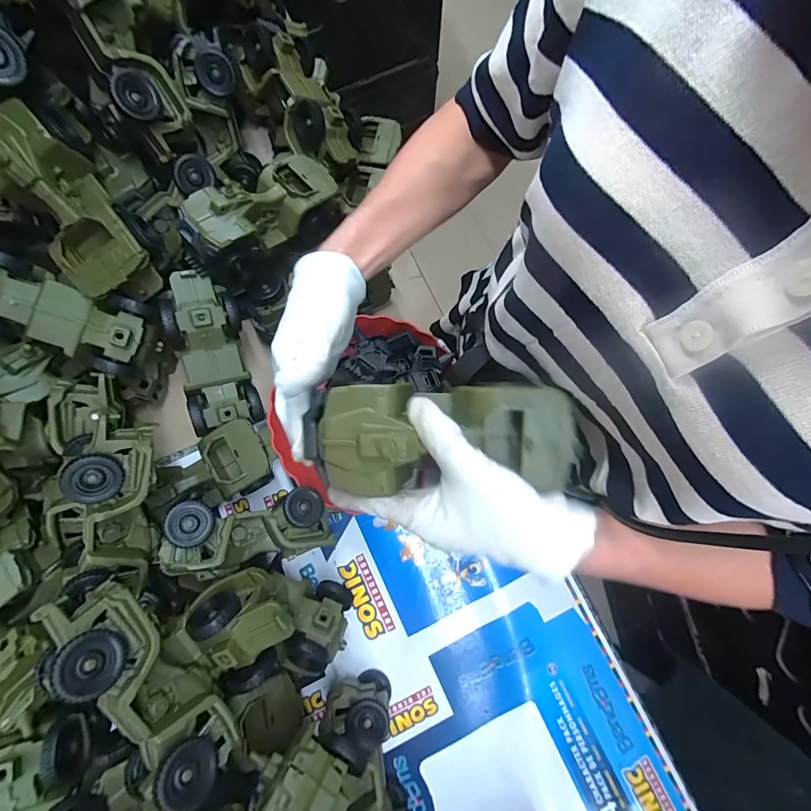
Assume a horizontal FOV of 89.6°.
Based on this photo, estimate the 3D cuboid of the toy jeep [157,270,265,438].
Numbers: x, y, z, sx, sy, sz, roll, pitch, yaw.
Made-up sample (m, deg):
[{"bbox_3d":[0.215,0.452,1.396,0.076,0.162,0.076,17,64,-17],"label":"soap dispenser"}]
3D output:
[{"bbox_3d":[-0.232,-0.064,0.488,0.085,0.068,0.183,-10,105,-3],"label":"toy jeep"}]

